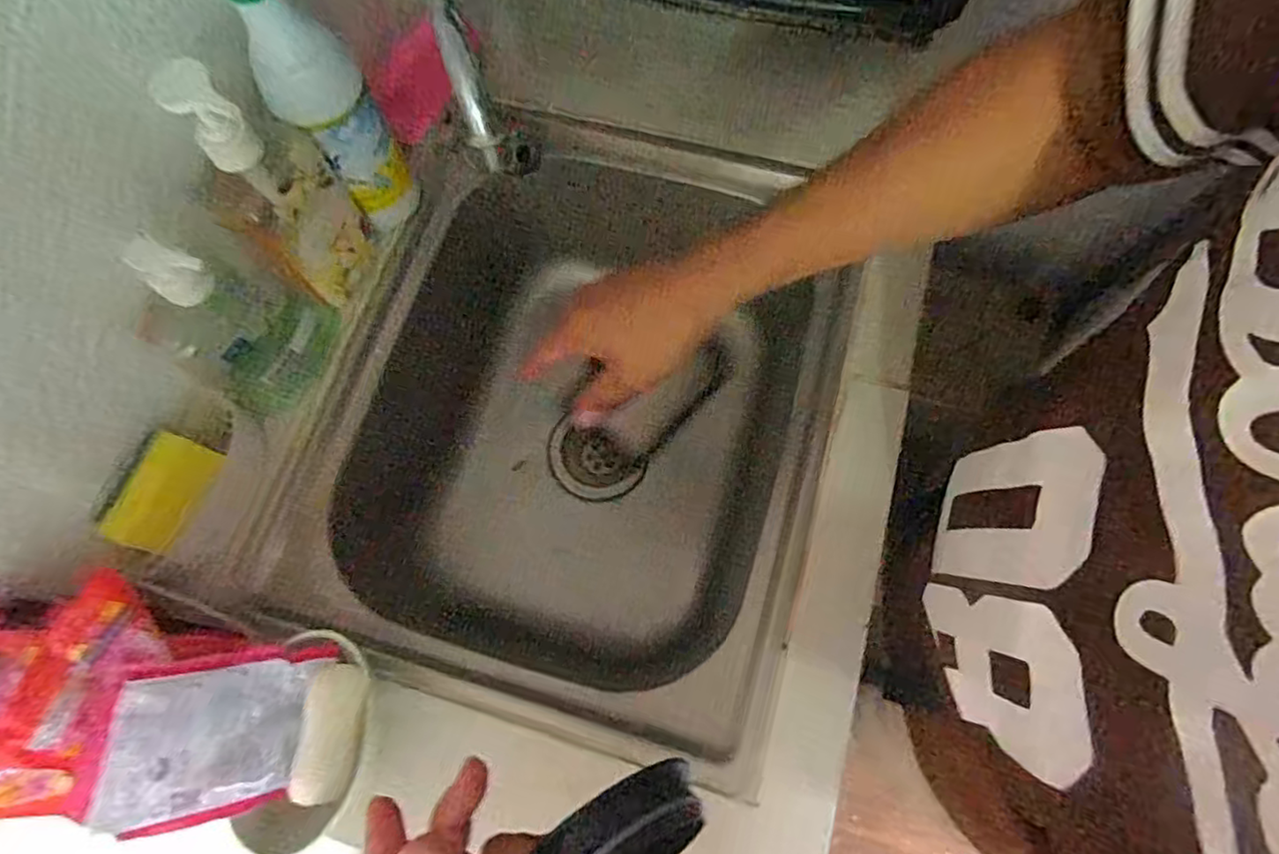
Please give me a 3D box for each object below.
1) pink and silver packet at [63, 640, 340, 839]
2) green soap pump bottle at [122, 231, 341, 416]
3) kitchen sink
[{"bbox_3d":[-0.243,0.178,0.369,0.015,0.117,0.088,5,86,32],"label":"pink and silver packet"},{"bbox_3d":[-0.275,-0.071,0.452,0.049,0.159,0.095,33,77,11],"label":"green soap pump bottle"},{"bbox_3d":[-0.040,-0.006,0.620,0.410,0.230,0.486,16,74,7],"label":"kitchen sink"}]

